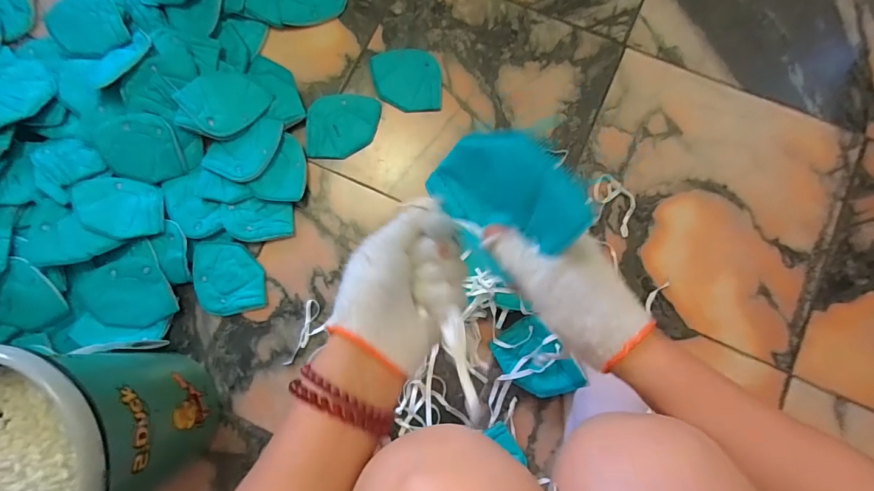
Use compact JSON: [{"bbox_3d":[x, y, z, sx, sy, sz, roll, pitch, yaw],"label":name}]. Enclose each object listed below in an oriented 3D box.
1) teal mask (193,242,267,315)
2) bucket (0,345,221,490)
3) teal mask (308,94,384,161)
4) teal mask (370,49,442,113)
[{"bbox_3d":[-0.323,0.049,0.641,0.096,0.018,0.113,-9,81,1],"label":"teal mask"},{"bbox_3d":[-0.404,0.227,0.484,0.224,0.282,0.229,0,82,2],"label":"bucket"},{"bbox_3d":[-0.153,-0.196,0.674,0.116,0.009,0.108,-1,82,2],"label":"teal mask"},{"bbox_3d":[-0.049,-0.275,0.685,0.111,0.008,0.112,-4,81,1],"label":"teal mask"}]

